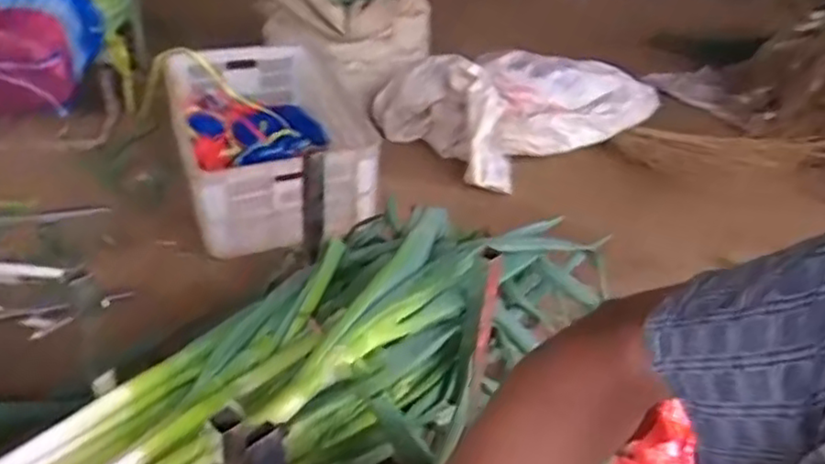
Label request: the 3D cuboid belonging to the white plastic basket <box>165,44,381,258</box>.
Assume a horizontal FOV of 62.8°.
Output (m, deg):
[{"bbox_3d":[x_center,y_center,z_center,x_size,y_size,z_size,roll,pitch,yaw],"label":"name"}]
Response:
[{"bbox_3d":[-0.353,-0.219,1.653,0.417,0.242,0.600,-9,37,-24],"label":"white plastic basket"}]

